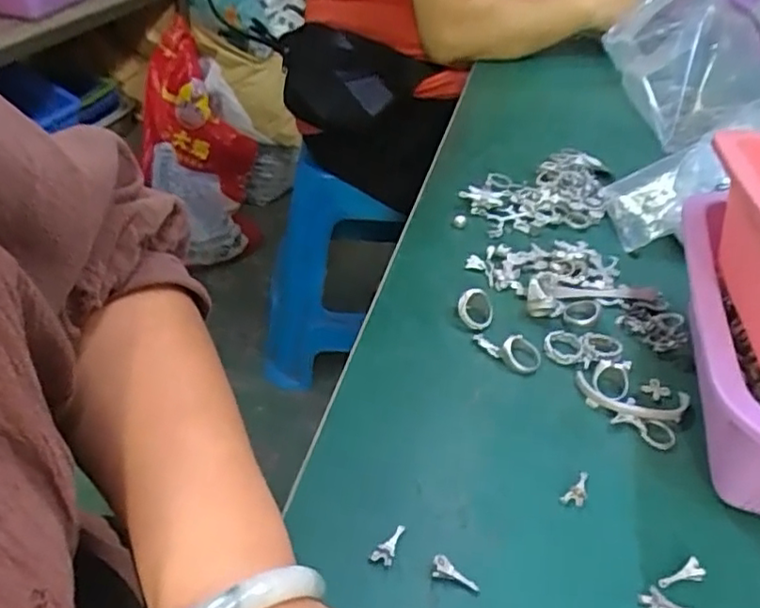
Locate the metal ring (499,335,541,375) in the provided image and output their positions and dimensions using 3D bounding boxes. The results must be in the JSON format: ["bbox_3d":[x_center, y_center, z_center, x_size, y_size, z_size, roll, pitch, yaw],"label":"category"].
[{"bbox_3d":[0.086,0.030,0.383,0.023,0.011,0.026,23,42,20],"label":"metal ring"}]

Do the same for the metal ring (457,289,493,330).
[{"bbox_3d":[0.062,0.002,0.405,0.023,0.017,0.024,3,39,-3],"label":"metal ring"}]

